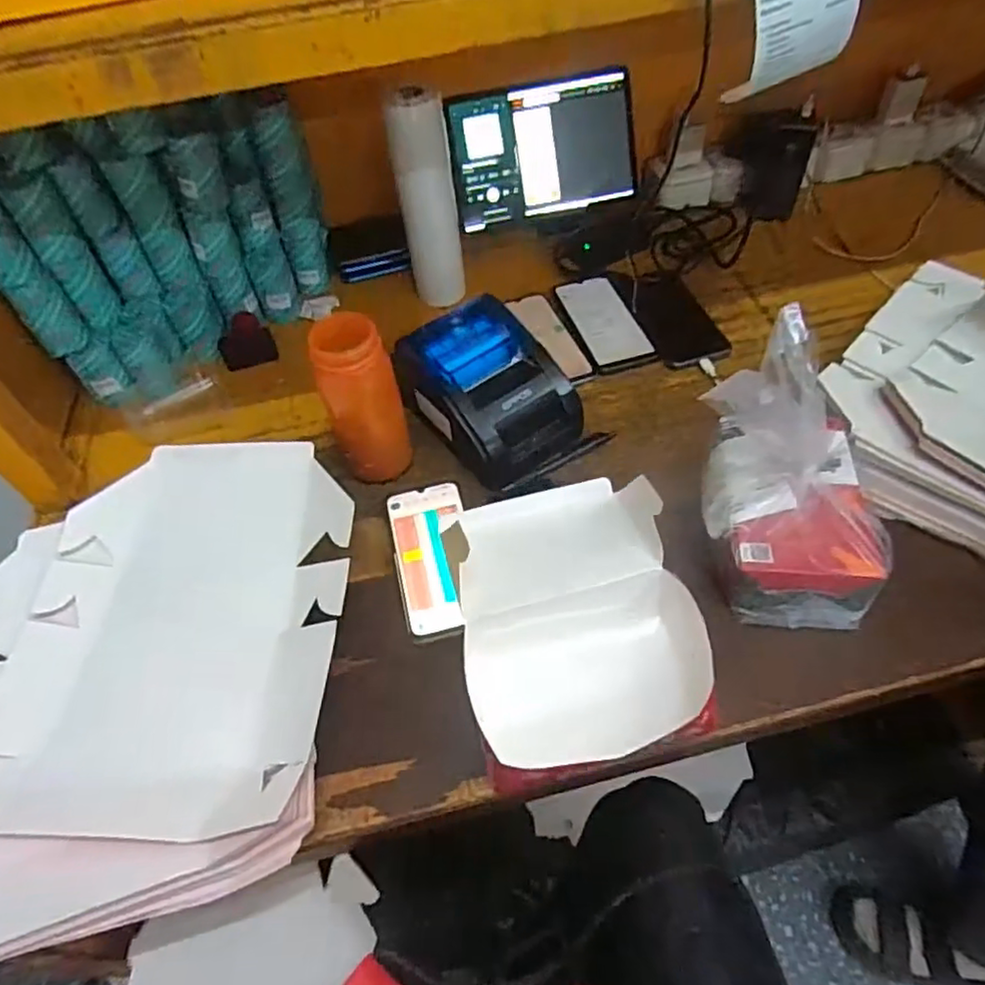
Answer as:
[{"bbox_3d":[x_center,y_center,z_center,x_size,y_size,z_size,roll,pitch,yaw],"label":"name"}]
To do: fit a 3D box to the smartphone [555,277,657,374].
[{"bbox_3d":[0.137,-0.212,0.820,0.074,0.016,0.158,-15,52,-6],"label":"smartphone"}]

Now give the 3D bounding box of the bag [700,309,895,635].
[{"bbox_3d":[0.250,-0.020,0.530,0.129,0.177,0.174,2,52,7],"label":"bag"}]

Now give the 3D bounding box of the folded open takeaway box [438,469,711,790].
[{"bbox_3d":[0.066,0.092,0.547,0.182,0.052,0.263,-11,52,-3],"label":"folded open takeaway box"}]

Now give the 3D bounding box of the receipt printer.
[{"bbox_3d":[-0.002,-0.108,0.698,0.138,0.094,0.165,-31,56,-18],"label":"receipt printer"}]

